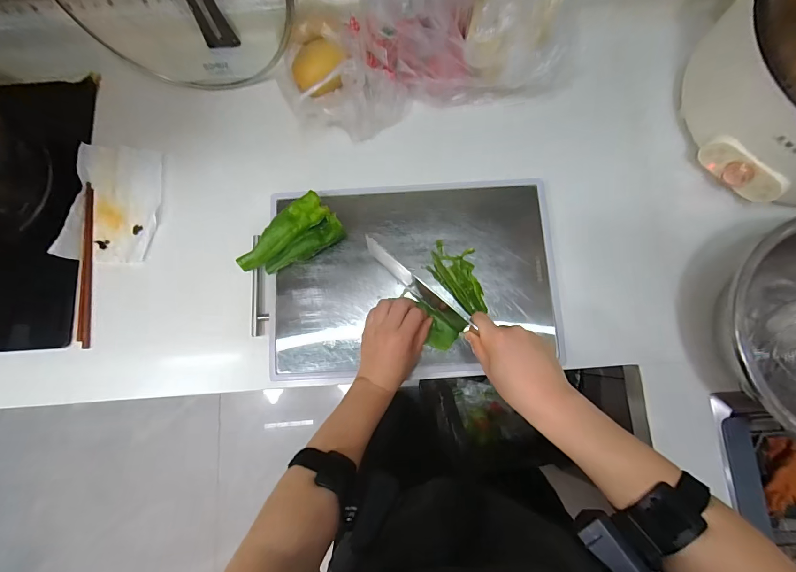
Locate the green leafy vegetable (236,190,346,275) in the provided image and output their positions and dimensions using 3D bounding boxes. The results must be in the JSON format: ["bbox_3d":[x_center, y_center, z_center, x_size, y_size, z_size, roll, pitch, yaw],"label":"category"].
[{"bbox_3d":[-0.154,-0.067,0.515,0.144,0.038,0.075,-30,81,-5],"label":"green leafy vegetable"}]

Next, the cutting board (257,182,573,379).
[{"bbox_3d":[0.011,-0.013,0.523,0.428,0.019,0.278,-2,80,0],"label":"cutting board"}]

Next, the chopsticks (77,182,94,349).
[{"bbox_3d":[-0.472,-0.033,0.548,0.018,0.013,0.249,-6,80,0],"label":"chopsticks"}]

